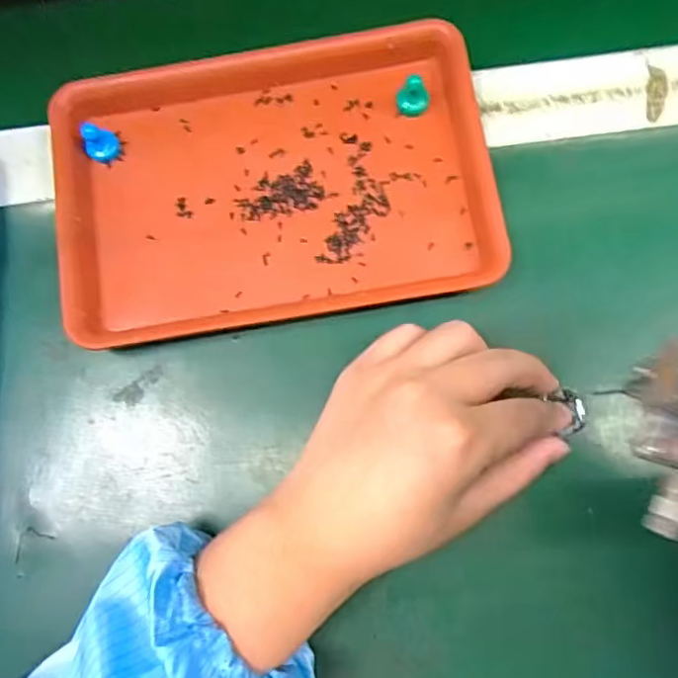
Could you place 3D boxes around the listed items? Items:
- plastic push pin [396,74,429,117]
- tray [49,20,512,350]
[{"bbox_3d":[0.043,-0.139,0.333,0.018,0.018,0.014,1,81,2],"label":"plastic push pin"},{"bbox_3d":[-0.039,-0.093,0.330,0.235,0.019,0.163,-10,80,0],"label":"tray"}]

